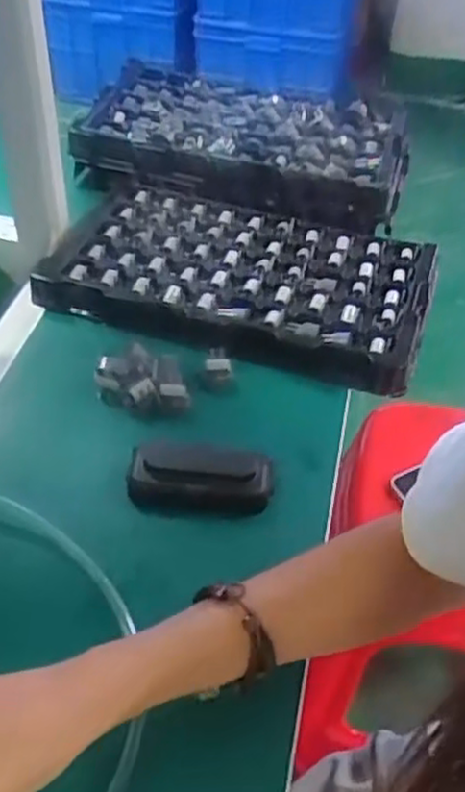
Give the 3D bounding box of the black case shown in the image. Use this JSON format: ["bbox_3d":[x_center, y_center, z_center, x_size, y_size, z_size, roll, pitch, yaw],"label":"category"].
[{"bbox_3d":[-0.024,0.059,0.556,0.106,0.028,0.054,3,45,0],"label":"black case"}]

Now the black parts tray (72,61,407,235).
[{"bbox_3d":[0.015,-0.297,0.872,0.368,0.055,0.232,12,46,8],"label":"black parts tray"}]

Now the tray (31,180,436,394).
[{"bbox_3d":[0.006,-0.121,0.732,0.358,0.033,0.225,13,46,10],"label":"tray"}]

